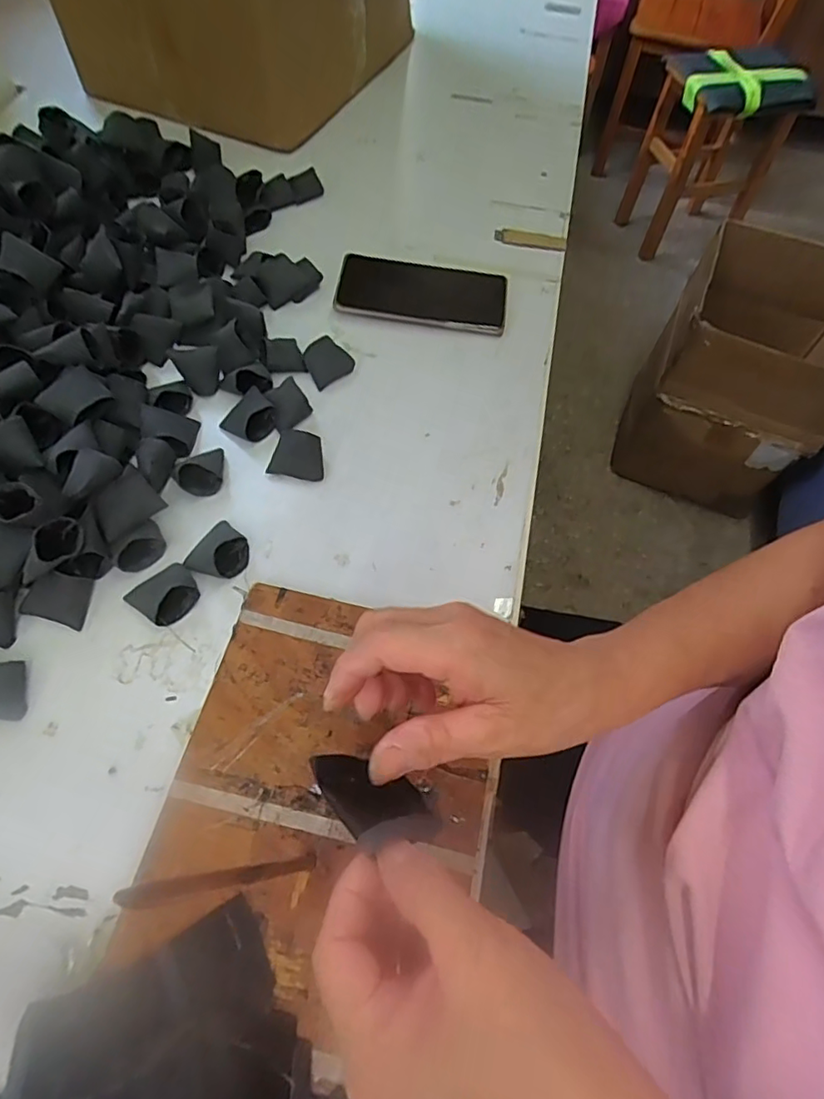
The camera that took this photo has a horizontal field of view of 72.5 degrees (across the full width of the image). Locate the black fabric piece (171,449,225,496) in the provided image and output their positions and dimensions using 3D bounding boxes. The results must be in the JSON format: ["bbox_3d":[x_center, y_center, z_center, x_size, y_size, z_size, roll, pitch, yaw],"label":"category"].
[{"bbox_3d":[-0.162,-0.063,0.423,0.034,0.020,0.041,-5,63,-6],"label":"black fabric piece"}]

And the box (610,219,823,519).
[{"bbox_3d":[0.716,-0.382,1.226,0.364,0.399,0.420,25,63,11],"label":"box"}]

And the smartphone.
[{"bbox_3d":[0.010,-0.245,0.540,0.160,0.015,0.078,7,62,1],"label":"smartphone"}]

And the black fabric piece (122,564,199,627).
[{"bbox_3d":[-0.168,0.027,0.376,0.042,0.022,0.037,-38,70,-20],"label":"black fabric piece"}]

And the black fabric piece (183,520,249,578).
[{"bbox_3d":[-0.135,-0.001,0.393,0.038,0.017,0.041,28,64,12],"label":"black fabric piece"}]

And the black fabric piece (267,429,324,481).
[{"bbox_3d":[-0.090,-0.075,0.441,0.040,0.027,0.032,8,62,1],"label":"black fabric piece"}]

